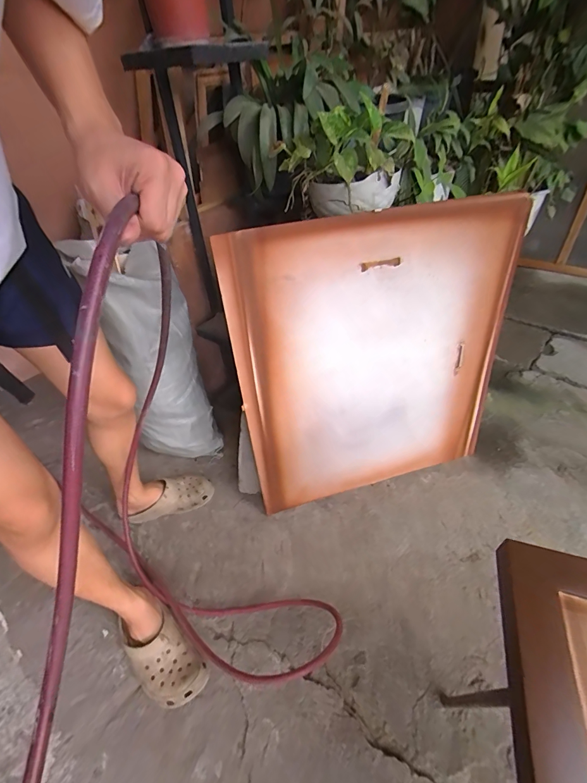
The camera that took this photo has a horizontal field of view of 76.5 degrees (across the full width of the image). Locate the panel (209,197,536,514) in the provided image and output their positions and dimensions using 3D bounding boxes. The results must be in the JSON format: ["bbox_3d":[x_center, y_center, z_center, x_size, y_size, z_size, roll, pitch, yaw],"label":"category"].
[{"bbox_3d":[0.191,-0.039,0.847,0.618,0.681,0.052,-13,32,-9],"label":"panel"}]

